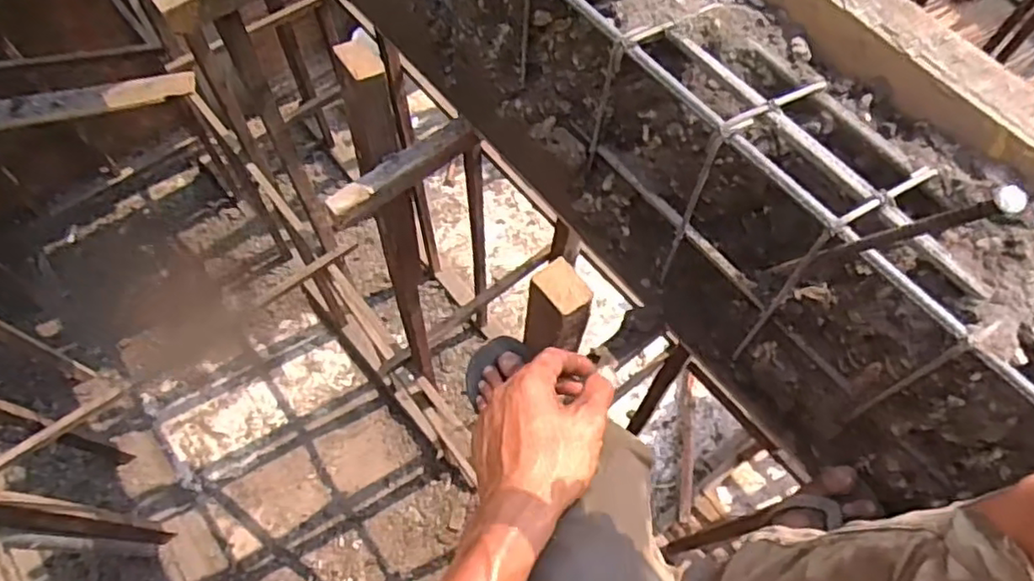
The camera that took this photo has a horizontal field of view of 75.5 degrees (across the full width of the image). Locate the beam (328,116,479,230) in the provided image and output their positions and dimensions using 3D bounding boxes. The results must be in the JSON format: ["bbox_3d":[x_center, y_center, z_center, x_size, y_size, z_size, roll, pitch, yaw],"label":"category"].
[{"bbox_3d":[-0.194,-0.200,1.133,0.280,0.060,0.045,-35,71,-18],"label":"beam"}]

